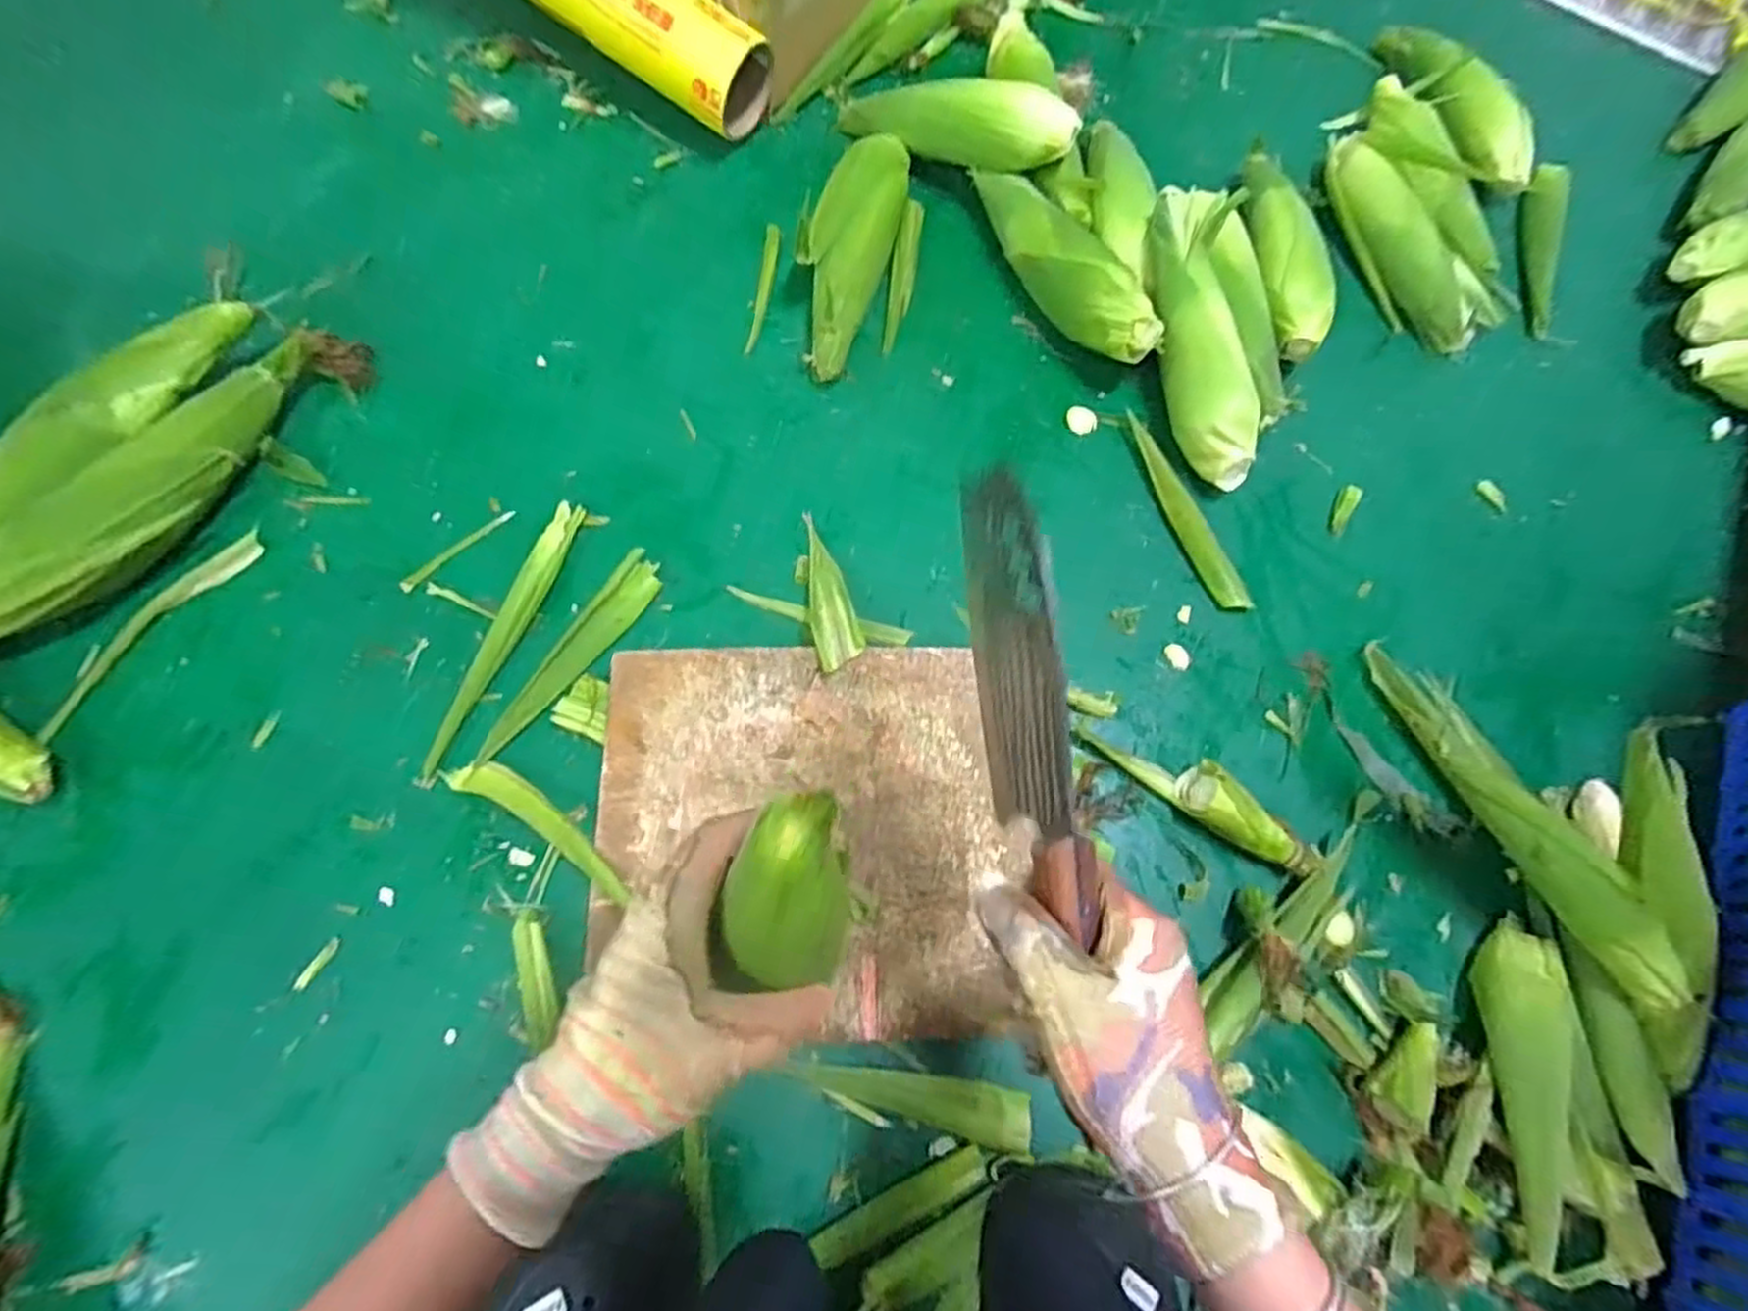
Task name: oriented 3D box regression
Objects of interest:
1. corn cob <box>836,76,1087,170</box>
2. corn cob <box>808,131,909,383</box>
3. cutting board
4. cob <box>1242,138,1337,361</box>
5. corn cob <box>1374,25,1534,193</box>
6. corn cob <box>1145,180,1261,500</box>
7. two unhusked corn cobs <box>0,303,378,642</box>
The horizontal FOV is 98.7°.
[{"bbox_3d":[0.073,-0.505,0.710,0.231,0.054,0.047,20,69,20],"label":"corn cob"},{"bbox_3d":[-0.019,-0.363,0.671,0.067,0.068,0.250,14,70,2],"label":"corn cob"},{"bbox_3d":[-0.049,0.119,0.512,0.263,0.027,0.251,-1,70,-3],"label":"cutting board"},{"bbox_3d":[0.376,-0.380,0.706,0.073,0.059,0.233,1,70,-4],"label":"cob"},{"bbox_3d":[0.612,-0.587,0.798,0.067,0.057,0.255,-17,72,-10],"label":"corn cob"},{"bbox_3d":[0.285,-0.269,0.635,0.074,0.051,0.261,-8,85,-6],"label":"corn cob"},{"bbox_3d":[-0.542,-0.134,0.553,0.110,0.075,0.355,28,71,7],"label":"two unhusked corn cobs"}]

